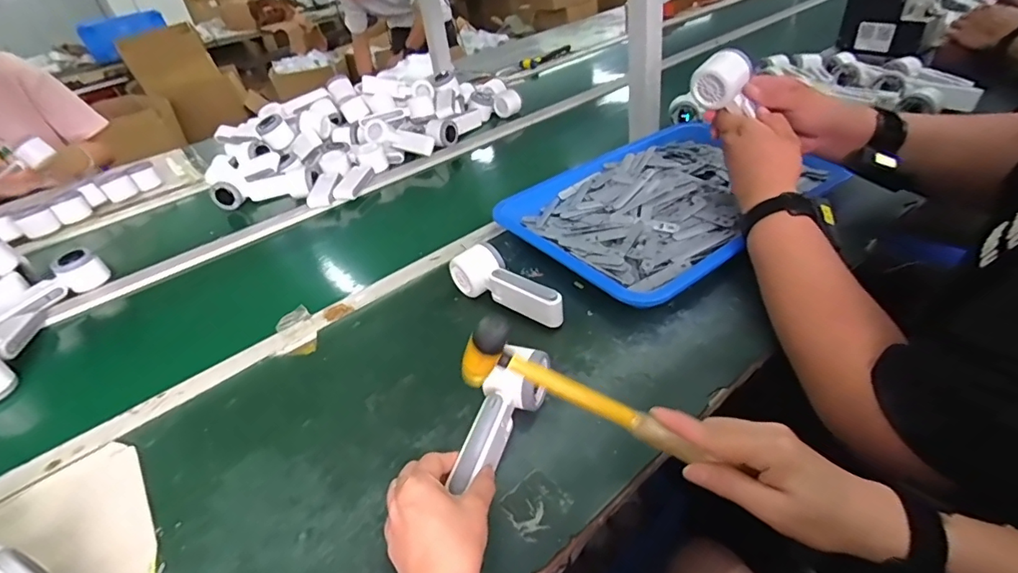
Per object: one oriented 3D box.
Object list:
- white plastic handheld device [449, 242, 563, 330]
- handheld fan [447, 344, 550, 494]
[{"bbox_3d":[-0.004,0.003,0.610,0.054,0.057,0.158,-32,43,-27],"label":"white plastic handheld device"},{"bbox_3d":[-0.012,0.116,0.458,0.049,0.044,0.150,15,44,21],"label":"handheld fan"}]

